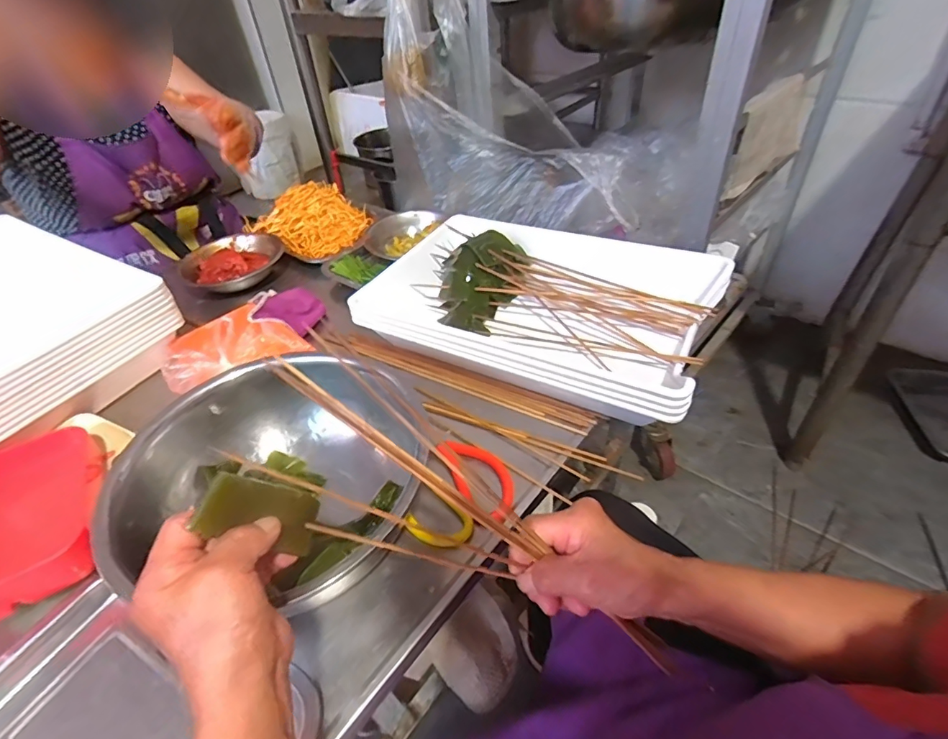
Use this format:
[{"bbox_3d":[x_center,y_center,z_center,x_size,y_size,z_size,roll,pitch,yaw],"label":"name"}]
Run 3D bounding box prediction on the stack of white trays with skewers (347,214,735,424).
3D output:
[{"bbox_3d":[0.073,-0.087,0.616,0.431,0.085,0.261,18,47,23],"label":"stack of white trays with skewers"}]

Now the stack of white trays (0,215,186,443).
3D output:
[{"bbox_3d":[-0.598,-0.061,0.599,0.366,0.086,0.259,19,48,24],"label":"stack of white trays"}]

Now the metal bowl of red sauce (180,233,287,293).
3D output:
[{"bbox_3d":[-0.399,-0.181,0.797,0.164,0.045,0.131,-24,46,-20],"label":"metal bowl of red sauce"}]

